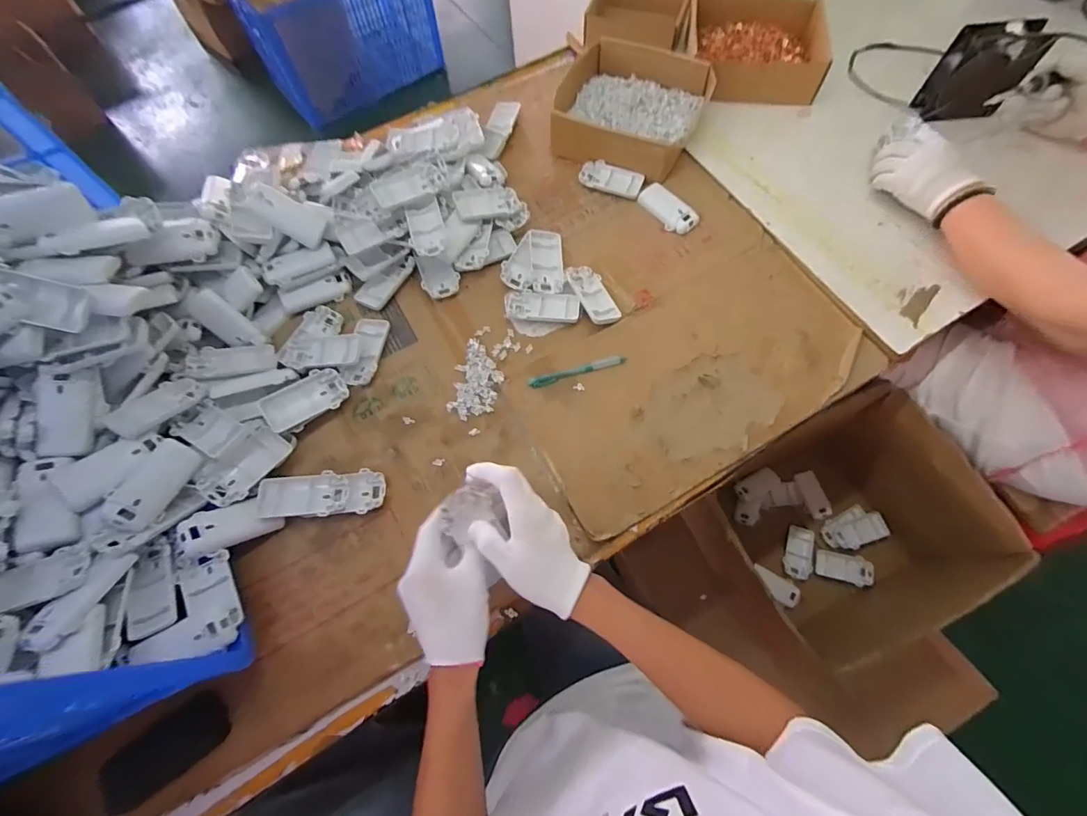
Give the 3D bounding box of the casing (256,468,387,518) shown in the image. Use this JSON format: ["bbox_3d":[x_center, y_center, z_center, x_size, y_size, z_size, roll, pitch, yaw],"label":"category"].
[{"bbox_3d":[-0.254,0.100,0.540,0.134,0.017,0.048,-3,66,-14],"label":"casing"}]

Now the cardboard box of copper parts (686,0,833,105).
[{"bbox_3d":[0.358,-0.603,0.787,0.225,0.071,0.178,5,67,4],"label":"cardboard box of copper parts"}]

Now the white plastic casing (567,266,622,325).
[{"bbox_3d":[0.068,-0.155,0.640,0.044,0.016,0.094,-21,68,-7],"label":"white plastic casing"}]

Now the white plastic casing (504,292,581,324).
[{"bbox_3d":[-0.002,-0.138,0.639,0.103,0.015,0.047,9,67,6],"label":"white plastic casing"}]

